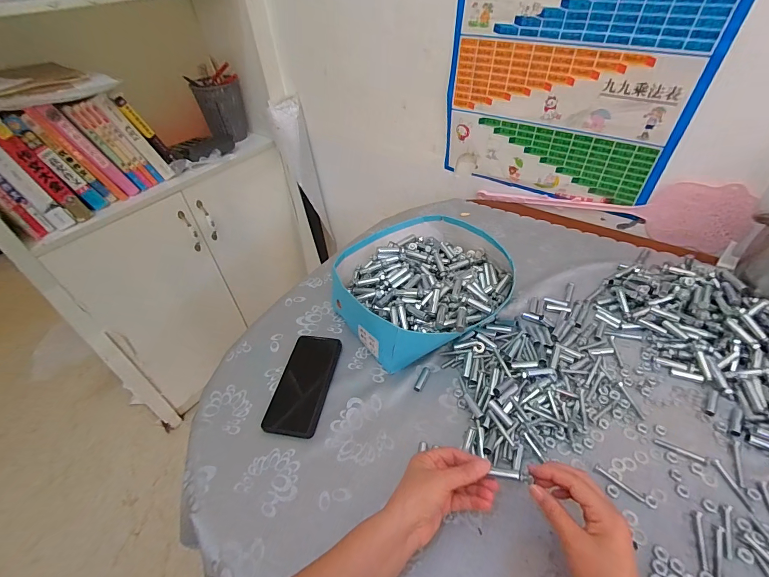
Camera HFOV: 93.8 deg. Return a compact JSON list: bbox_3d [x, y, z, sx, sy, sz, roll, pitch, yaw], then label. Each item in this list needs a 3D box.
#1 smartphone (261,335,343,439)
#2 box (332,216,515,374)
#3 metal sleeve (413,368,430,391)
[{"bbox_3d":[-0.122,0.142,0.554,0.077,0.009,0.168,3,45,10],"label":"smartphone"},{"bbox_3d":[0.065,-0.013,0.638,0.300,0.085,0.273,-34,51,-26],"label":"box"},{"bbox_3d":[0.056,0.136,0.543,0.011,0.008,0.043,15,48,21],"label":"metal sleeve"}]

